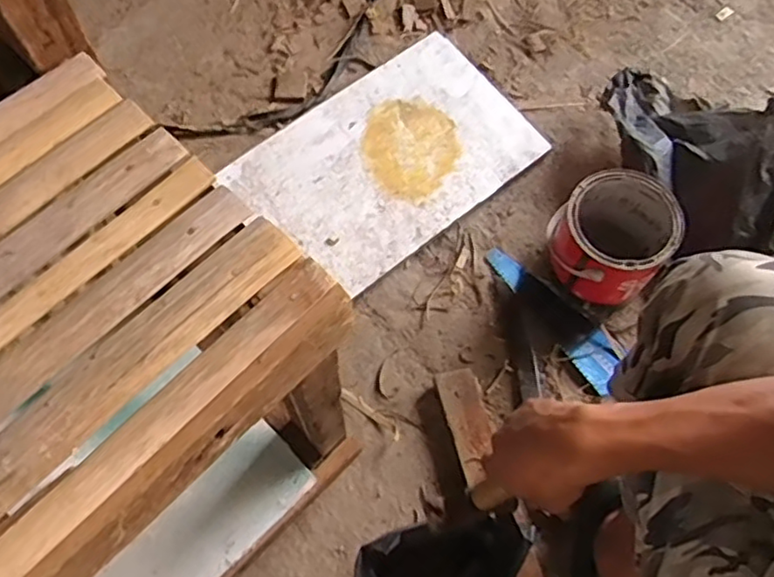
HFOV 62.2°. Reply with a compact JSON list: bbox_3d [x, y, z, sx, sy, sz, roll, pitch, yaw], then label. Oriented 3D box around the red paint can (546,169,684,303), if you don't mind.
[{"bbox_3d":[0.318,-0.067,0.923,0.156,0.151,0.151,0,66,1],"label":"red paint can"}]

